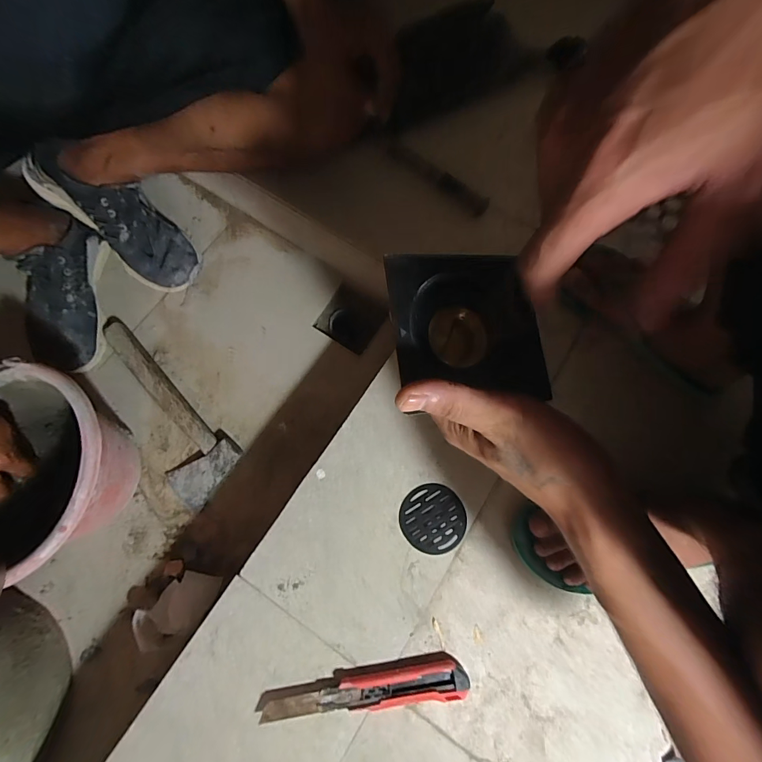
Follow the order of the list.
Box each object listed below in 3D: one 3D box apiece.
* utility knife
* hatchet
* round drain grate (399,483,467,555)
[{"bbox_3d":[-0.015,0.322,0.390,0.205,0.018,0.033,-9,75,-3],"label":"utility knife"},{"bbox_3d":[-0.349,0.047,0.583,0.308,0.029,0.104,44,79,10],"label":"hatchet"},{"bbox_3d":[0.061,0.160,0.443,0.074,0.006,0.074,0,75,-1],"label":"round drain grate"}]

